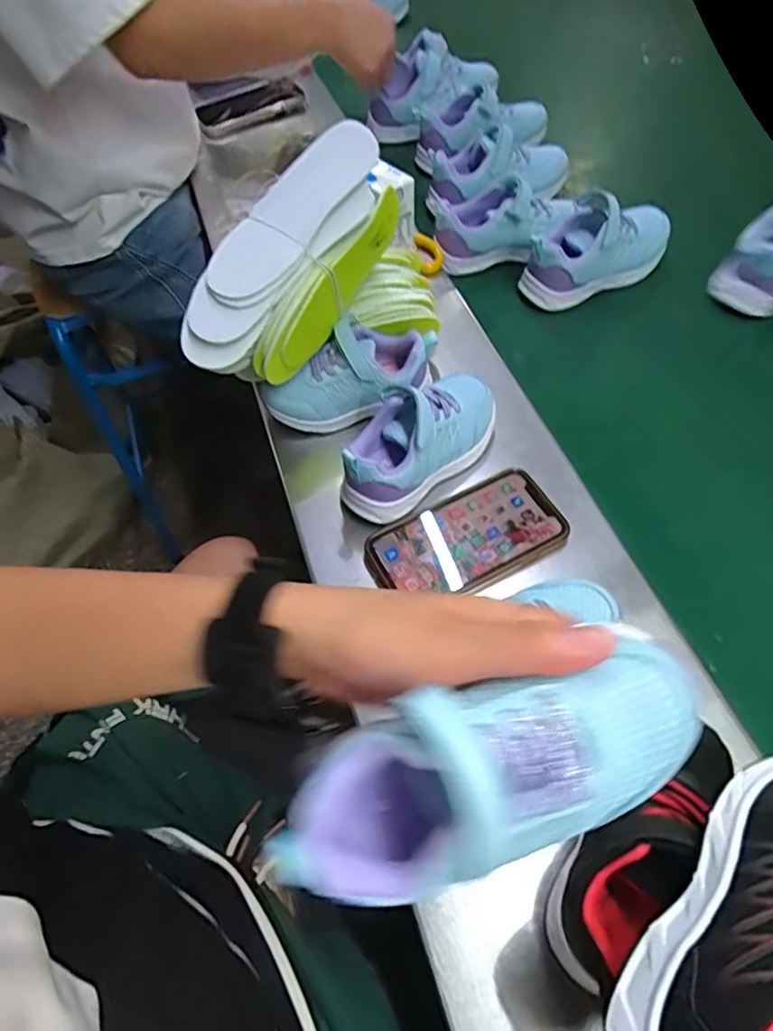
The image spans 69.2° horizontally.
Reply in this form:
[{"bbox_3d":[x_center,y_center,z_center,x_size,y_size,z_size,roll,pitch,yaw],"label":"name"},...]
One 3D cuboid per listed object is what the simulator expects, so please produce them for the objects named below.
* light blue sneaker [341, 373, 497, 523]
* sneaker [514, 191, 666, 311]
[{"bbox_3d":[0.029,-0.067,0.462,0.161,0.064,0.066,-40,64,-20],"label":"light blue sneaker"},{"bbox_3d":[0.234,-0.302,0.619,0.177,0.081,0.075,-29,61,-15],"label":"sneaker"}]

